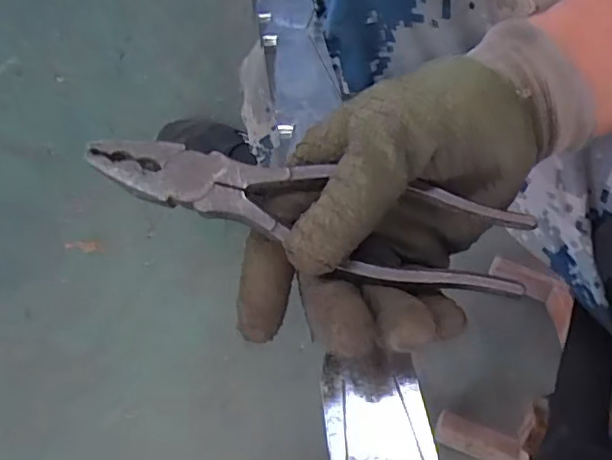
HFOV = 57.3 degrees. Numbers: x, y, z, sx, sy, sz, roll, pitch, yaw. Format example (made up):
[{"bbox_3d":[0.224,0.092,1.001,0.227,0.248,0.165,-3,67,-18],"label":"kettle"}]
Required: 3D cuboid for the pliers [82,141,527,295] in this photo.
[{"bbox_3d":[-0.003,-0.012,0.241,0.190,0.009,0.039,15,68,6],"label":"pliers"}]

